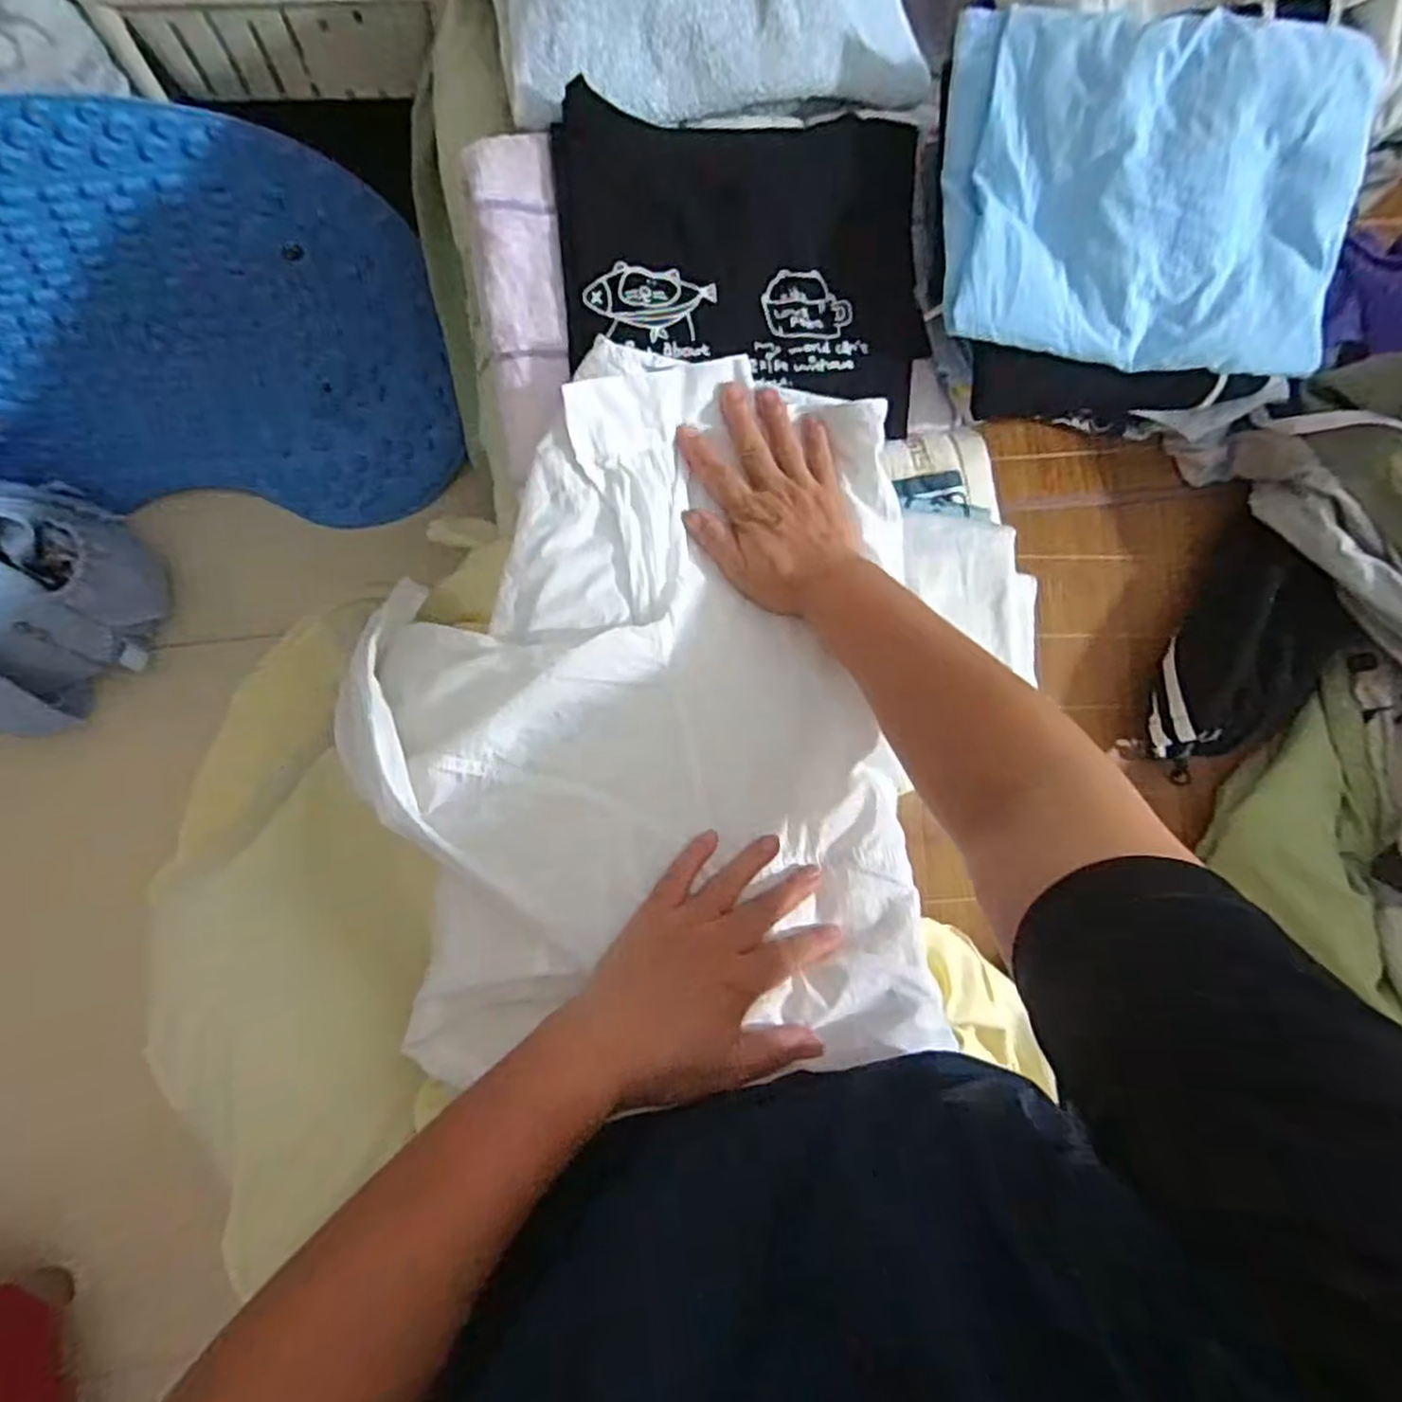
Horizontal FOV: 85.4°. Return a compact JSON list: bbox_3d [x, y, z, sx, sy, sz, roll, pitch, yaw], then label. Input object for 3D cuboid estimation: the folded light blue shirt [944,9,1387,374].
[{"bbox_3d":[0.289,-0.328,0.493,0.268,0.043,0.210,10,103,4],"label":"folded light blue shirt"}]

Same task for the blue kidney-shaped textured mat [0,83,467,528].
[{"bbox_3d":[-0.568,-0.326,0.752,0.601,0.464,0.111,-17,71,-11],"label":"blue kidney-shaped textured mat"}]

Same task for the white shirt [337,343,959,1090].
[{"bbox_3d":[-0.031,-0.017,0.463,0.345,0.106,0.417,-3,86,-7],"label":"white shirt"}]

